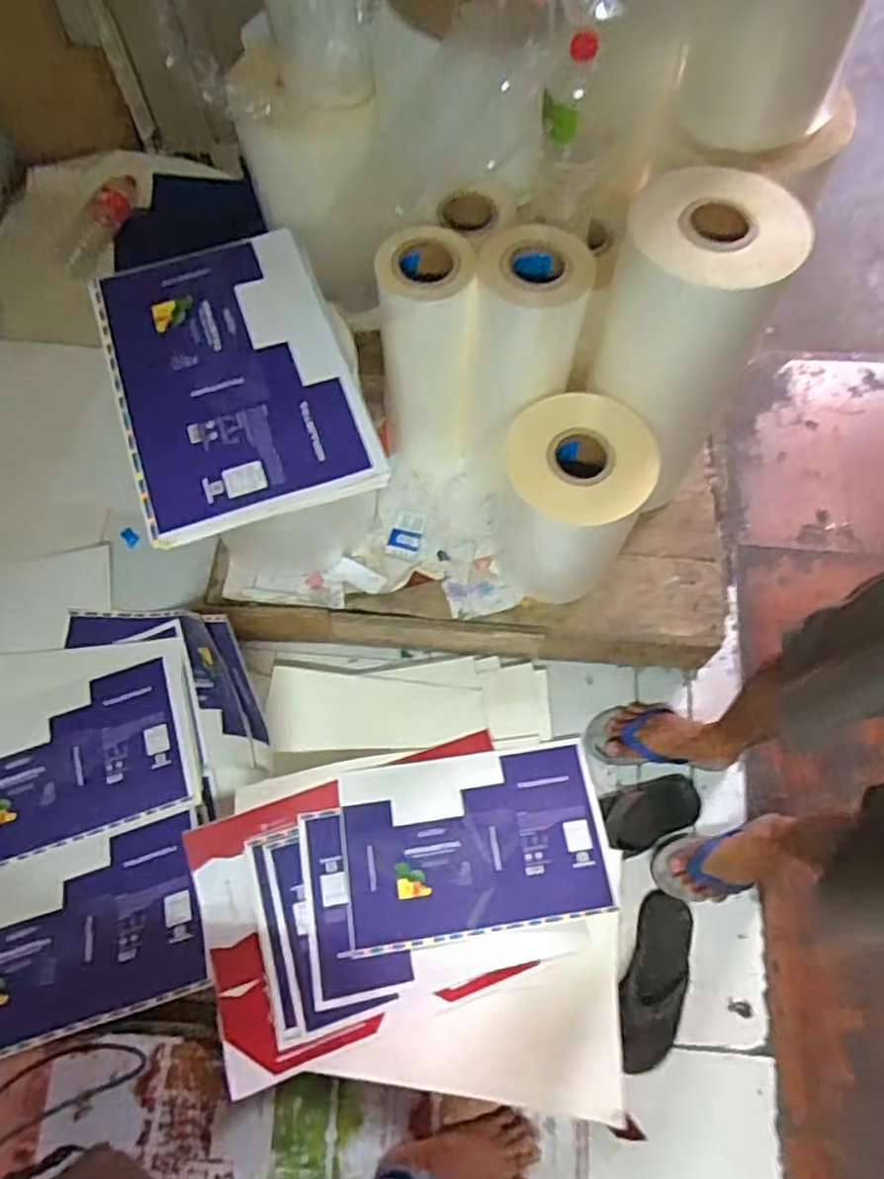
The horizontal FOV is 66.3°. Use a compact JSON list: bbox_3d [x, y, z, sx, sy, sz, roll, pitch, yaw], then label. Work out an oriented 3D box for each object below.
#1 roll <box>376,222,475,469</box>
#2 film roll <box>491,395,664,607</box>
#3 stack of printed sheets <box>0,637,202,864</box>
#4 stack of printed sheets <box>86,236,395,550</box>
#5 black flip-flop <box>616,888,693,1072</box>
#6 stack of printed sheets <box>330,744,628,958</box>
[{"bbox_3d":[-0.021,-0.368,1.110,0.144,0.417,0.142,0,70,0],"label":"roll"},{"bbox_3d":[0.203,-0.132,1.085,0.209,0.318,0.195,0,70,0],"label":"film roll"},{"bbox_3d":[-0.690,0.266,1.241,0.461,0.033,0.377,-14,70,-5],"label":"stack of printed sheets"},{"bbox_3d":[-0.282,-0.289,0.898,0.289,0.041,0.442,-19,71,-7],"label":"stack of printed sheets"},{"bbox_3d":[0.344,0.626,1.080,0.101,0.028,0.256,19,71,7],"label":"black flip-flop"},{"bbox_3d":[0.056,0.425,1.153,0.436,0.014,0.284,-7,64,-6],"label":"stack of printed sheets"}]

